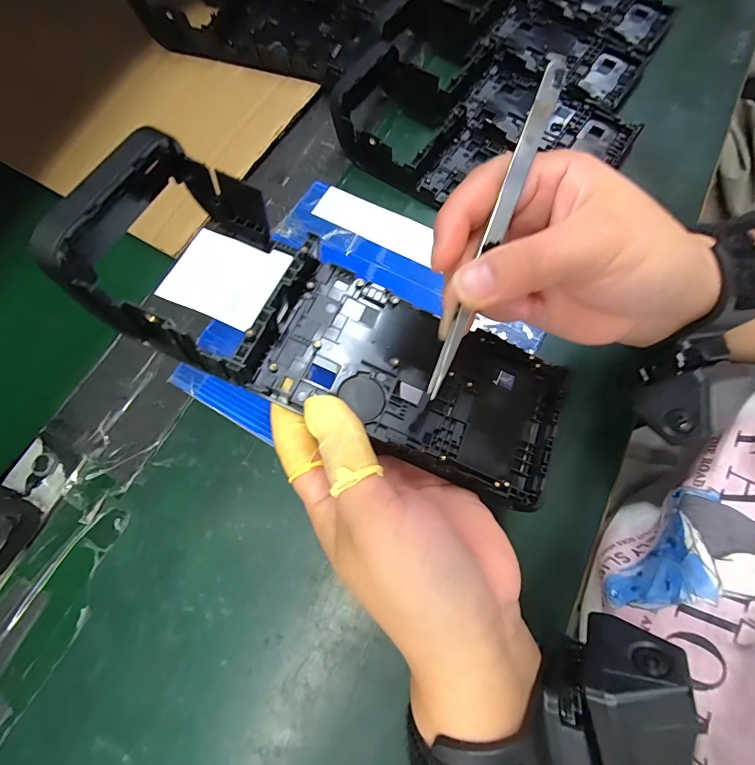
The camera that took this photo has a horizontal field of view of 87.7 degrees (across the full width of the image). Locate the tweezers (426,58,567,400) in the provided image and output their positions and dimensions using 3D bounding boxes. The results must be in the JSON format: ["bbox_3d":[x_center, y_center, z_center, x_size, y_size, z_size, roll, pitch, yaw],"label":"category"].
[{"bbox_3d":[0.045,-0.057,0.153,0.008,0.005,0.132,21,94,7],"label":"tweezers"}]

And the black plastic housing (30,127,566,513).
[{"bbox_3d":[-0.017,-0.020,0.178,0.213,0.043,0.081,29,75,-10],"label":"black plastic housing"}]

